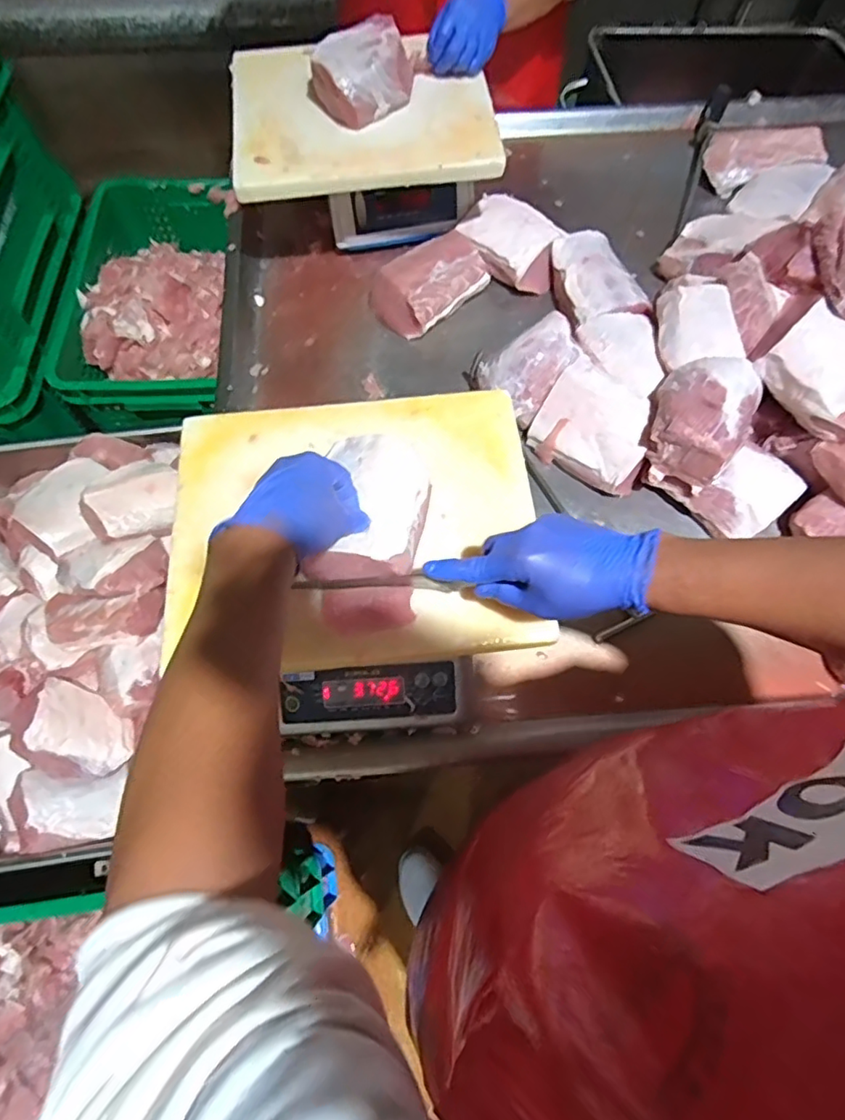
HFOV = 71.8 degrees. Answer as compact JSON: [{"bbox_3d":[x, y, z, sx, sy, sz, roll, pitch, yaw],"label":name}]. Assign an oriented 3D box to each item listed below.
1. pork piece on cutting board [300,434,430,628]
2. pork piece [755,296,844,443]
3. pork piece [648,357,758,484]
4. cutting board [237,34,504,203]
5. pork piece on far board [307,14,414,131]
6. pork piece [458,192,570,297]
[{"bbox_3d":[-0.048,-0.033,0.557,0.097,0.047,0.188,7,74,3],"label":"pork piece on cutting board"},{"bbox_3d":[0.504,-0.229,0.708,0.115,0.076,0.141,-35,70,-15],"label":"pork piece"},{"bbox_3d":[0.351,-0.184,0.727,0.117,0.065,0.164,27,69,12],"label":"pork piece"},{"bbox_3d":[-0.086,-0.648,0.848,0.372,0.026,0.292,-6,70,-2],"label":"cutting board"},{"bbox_3d":[-0.090,-0.688,0.816,0.119,0.074,0.120,-38,71,-15],"label":"pork piece on far board"},{"bbox_3d":[0.142,-0.498,0.932,0.113,0.077,0.173,-41,72,-16],"label":"pork piece"}]

